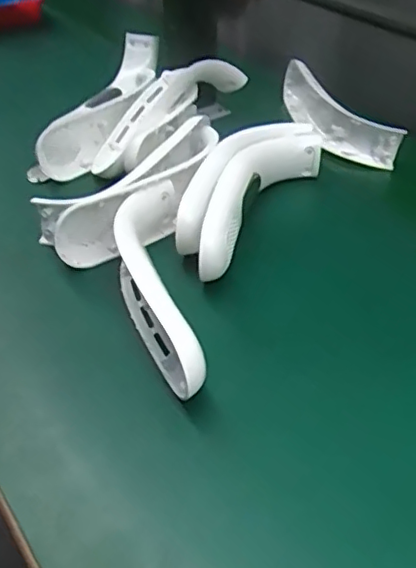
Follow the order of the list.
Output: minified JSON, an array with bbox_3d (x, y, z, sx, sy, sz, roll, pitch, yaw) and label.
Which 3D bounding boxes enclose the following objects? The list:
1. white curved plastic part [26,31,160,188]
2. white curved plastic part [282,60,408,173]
[{"bbox_3d":[-0.107,-0.192,0.652,0.075,0.057,0.255,10,42,11],"label":"white curved plastic part"},{"bbox_3d":[0.136,-0.190,0.670,0.051,0.056,0.191,-13,42,-15],"label":"white curved plastic part"}]

